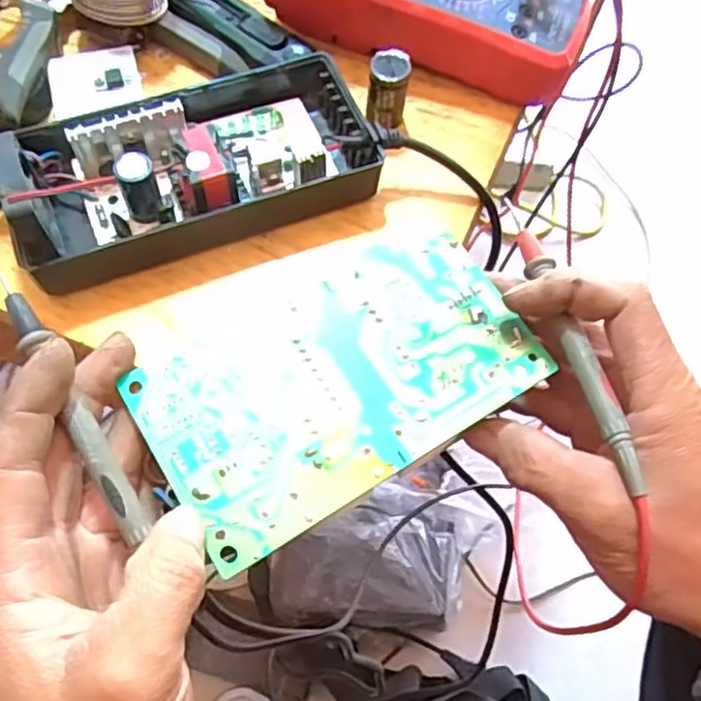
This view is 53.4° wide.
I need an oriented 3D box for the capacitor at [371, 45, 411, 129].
[{"bbox_3d":[0.021,-0.144,0.384,0.020,0.035,0.026,6,64,0],"label":"capacitor"}]

